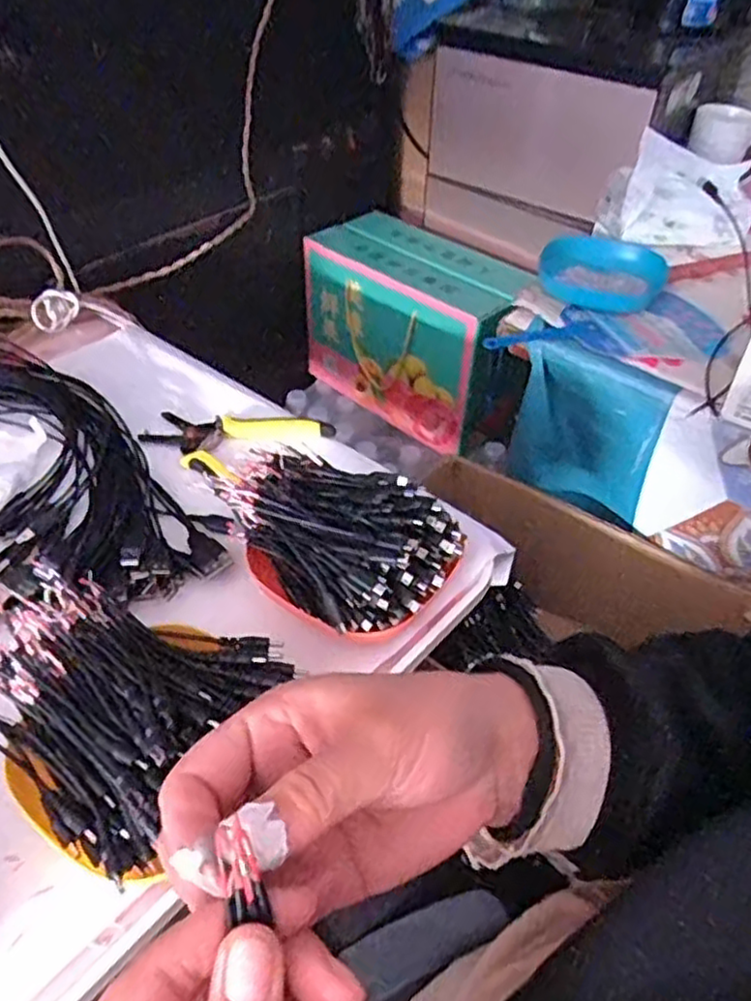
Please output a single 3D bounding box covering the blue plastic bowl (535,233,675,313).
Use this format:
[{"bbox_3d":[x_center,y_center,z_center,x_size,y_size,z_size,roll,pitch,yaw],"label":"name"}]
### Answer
[{"bbox_3d":[0.256,-0.258,0.818,0.143,0.034,0.129,21,47,18],"label":"blue plastic bowl"}]

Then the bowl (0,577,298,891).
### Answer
[{"bbox_3d":[-0.152,0.116,0.411,0.181,0.067,0.145,19,47,16],"label":"bowl"}]

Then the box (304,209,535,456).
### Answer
[{"bbox_3d":[0.062,-0.263,1.105,0.328,0.240,0.164,35,53,28],"label":"box"}]

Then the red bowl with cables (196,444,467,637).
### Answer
[{"bbox_3d":[-0.034,0.017,0.513,0.180,0.067,0.124,34,52,28],"label":"red bowl with cables"}]

